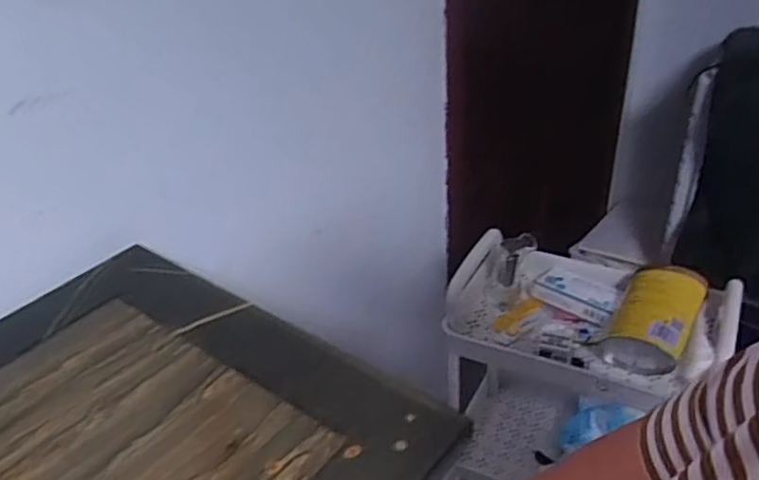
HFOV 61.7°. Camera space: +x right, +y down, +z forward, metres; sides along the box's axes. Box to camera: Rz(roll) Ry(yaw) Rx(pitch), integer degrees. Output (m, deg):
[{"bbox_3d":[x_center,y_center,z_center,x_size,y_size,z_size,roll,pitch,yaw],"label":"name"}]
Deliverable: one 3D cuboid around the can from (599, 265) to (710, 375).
[{"bbox_3d":[0.384,0.109,0.881,0.100,0.084,0.146,21,40,33],"label":"can"}]

